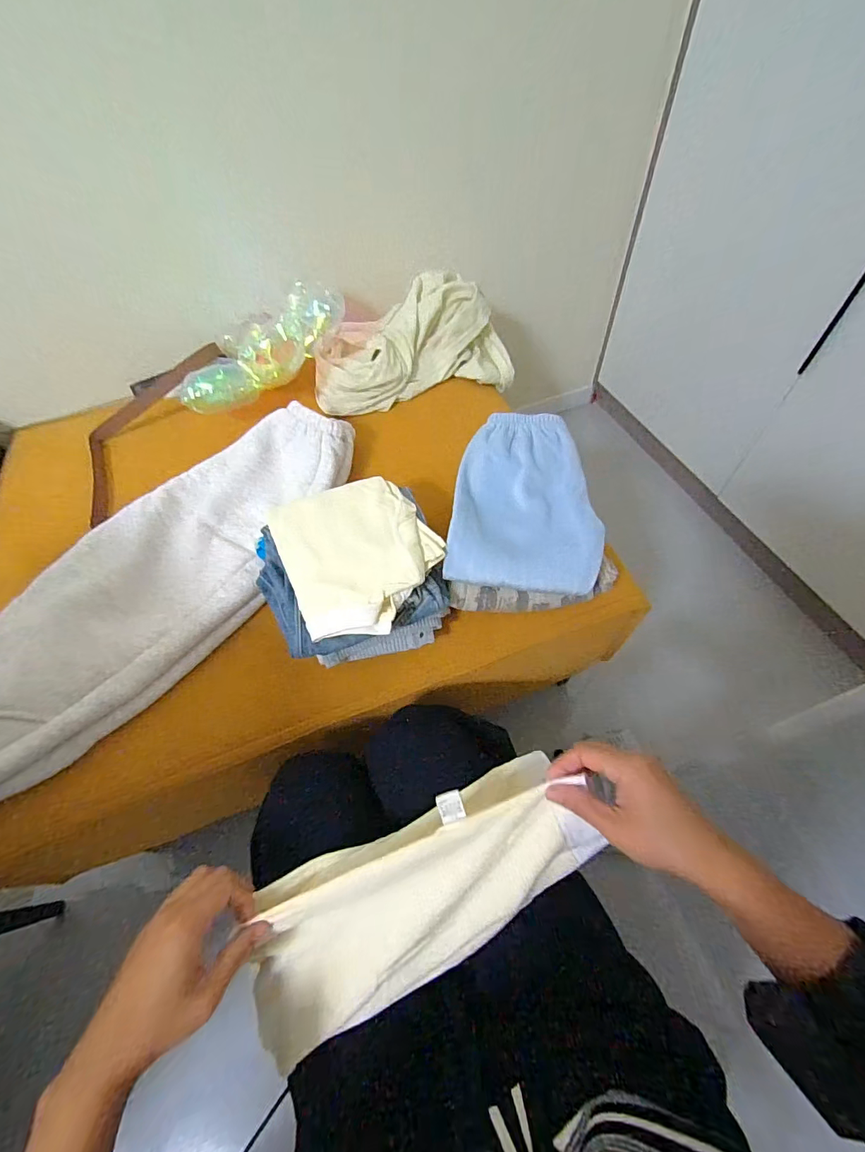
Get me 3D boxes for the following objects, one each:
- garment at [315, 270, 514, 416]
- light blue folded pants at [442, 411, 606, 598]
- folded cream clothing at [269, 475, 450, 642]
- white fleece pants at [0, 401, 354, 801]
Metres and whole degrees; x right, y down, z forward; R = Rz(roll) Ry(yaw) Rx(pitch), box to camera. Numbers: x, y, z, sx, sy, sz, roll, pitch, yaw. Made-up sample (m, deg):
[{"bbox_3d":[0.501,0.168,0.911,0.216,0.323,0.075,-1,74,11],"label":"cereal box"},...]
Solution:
[{"bbox_3d":[-0.038,-0.396,0.774,0.339,0.122,0.197,-12,58,-4],"label":"garment"},{"bbox_3d":[0.114,-0.096,0.549,0.169,0.048,0.234,6,59,7],"label":"light blue folded pants"},{"bbox_3d":[-0.079,-0.027,0.496,0.166,0.032,0.182,-27,60,-13],"label":"folded cream clothing"},{"bbox_3d":[-0.341,-0.009,0.569,0.240,0.062,0.603,32,65,21],"label":"white fleece pants"}]

